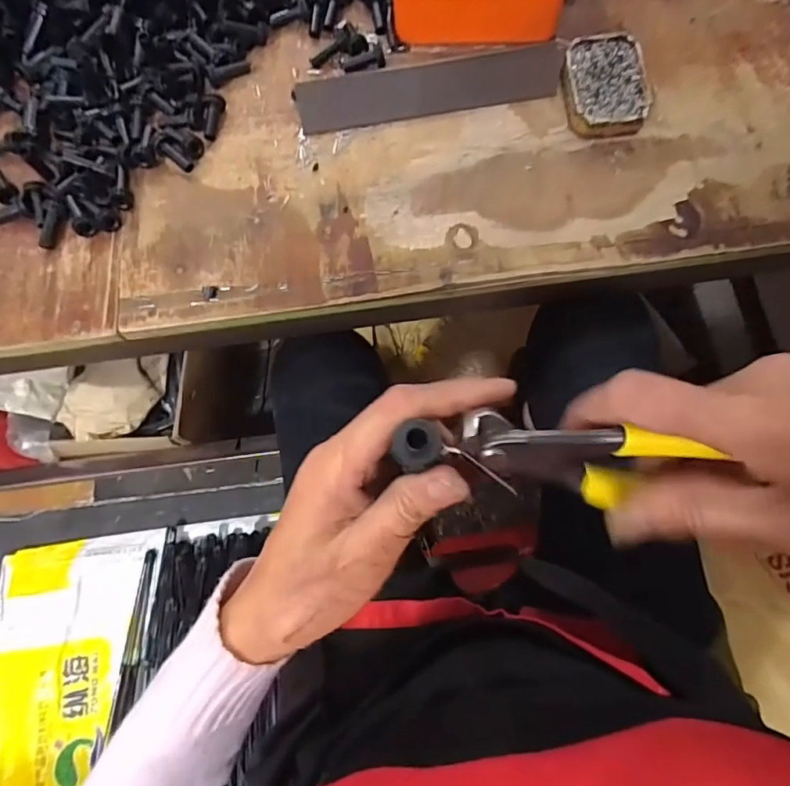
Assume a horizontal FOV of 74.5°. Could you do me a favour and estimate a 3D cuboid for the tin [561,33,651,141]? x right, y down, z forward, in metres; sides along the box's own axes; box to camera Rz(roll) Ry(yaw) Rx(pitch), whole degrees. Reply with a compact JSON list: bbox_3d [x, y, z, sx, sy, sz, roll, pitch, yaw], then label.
[{"bbox_3d":[0.172,-0.253,0.430,0.060,0.026,0.089,-1,74,2],"label":"tin"}]

